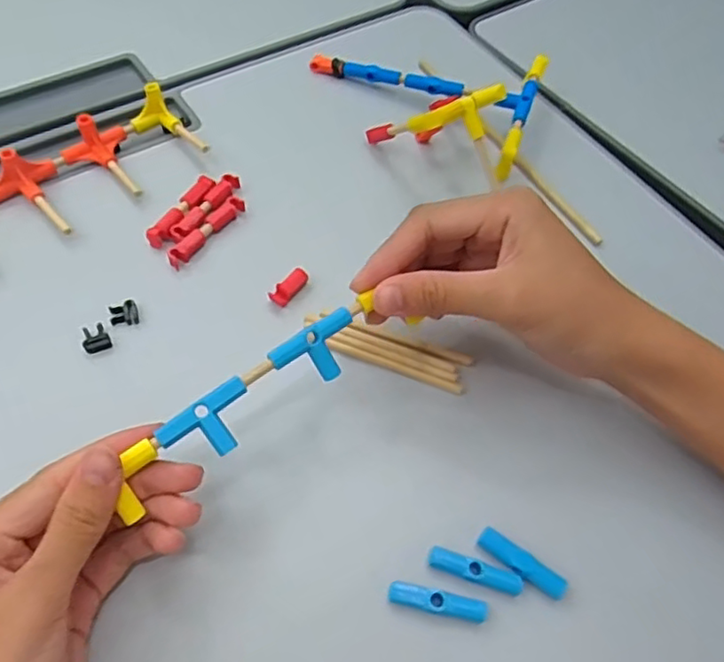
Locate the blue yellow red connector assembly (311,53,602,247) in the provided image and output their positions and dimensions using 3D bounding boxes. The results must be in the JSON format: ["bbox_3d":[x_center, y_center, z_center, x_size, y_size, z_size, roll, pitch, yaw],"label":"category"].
[{"bbox_3d":[0.049,-0.157,0.410,0.160,0.053,0.119,0,59,-4],"label":"blue yellow red connector assembly"}]

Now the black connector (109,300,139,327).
[{"bbox_3d":[-0.127,-0.010,0.334,0.014,0.005,0.012,-14,59,-9],"label":"black connector"}]

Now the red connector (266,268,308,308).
[{"bbox_3d":[-0.040,-0.025,0.350,0.009,0.009,0.025,31,63,18],"label":"red connector"}]

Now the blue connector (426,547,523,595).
[{"bbox_3d":[0.050,0.106,0.276,0.042,0.006,0.009,17,59,11],"label":"blue connector"}]

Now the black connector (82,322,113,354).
[{"bbox_3d":[-0.139,0.004,0.327,0.013,0.006,0.013,-22,60,-14],"label":"black connector"}]

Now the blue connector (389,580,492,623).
[{"bbox_3d":[0.033,0.117,0.269,0.043,0.005,0.009,12,58,7],"label":"blue connector"}]

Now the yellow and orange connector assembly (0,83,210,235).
[{"bbox_3d":[-0.169,-0.093,0.367,0.148,0.026,0.056,-36,64,-21],"label":"yellow and orange connector assembly"}]

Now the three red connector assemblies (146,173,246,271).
[{"bbox_3d":[-0.097,-0.069,0.370,0.031,0.011,0.069,30,62,17],"label":"three red connector assemblies"}]

